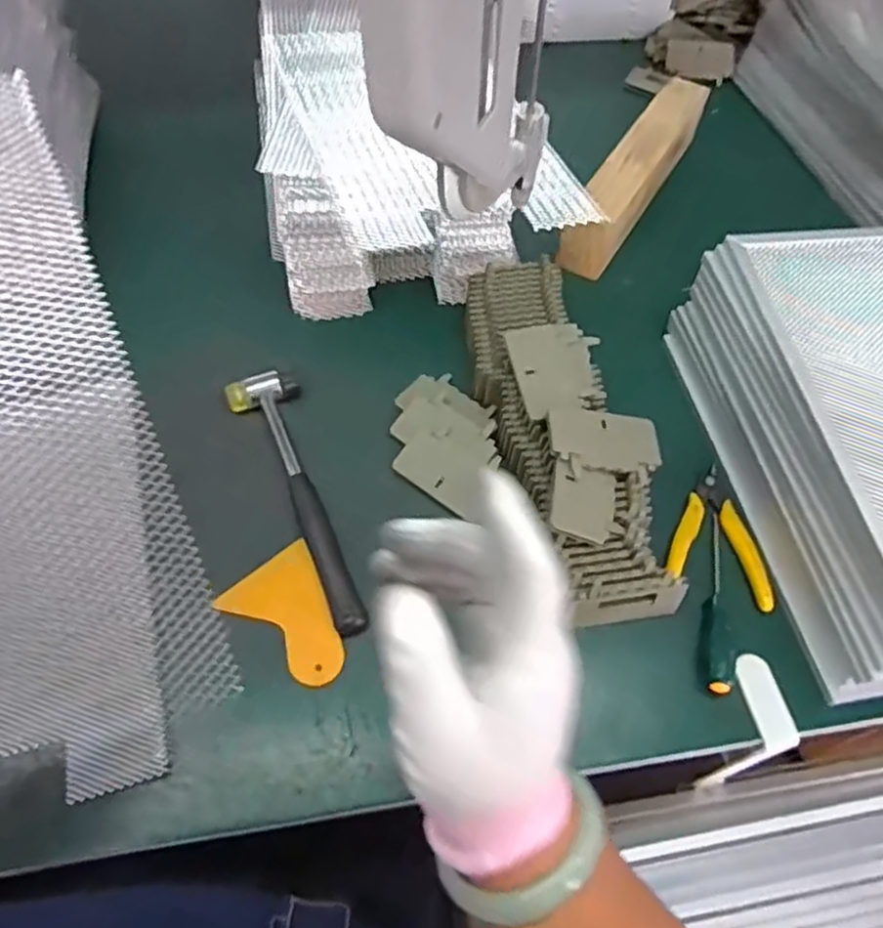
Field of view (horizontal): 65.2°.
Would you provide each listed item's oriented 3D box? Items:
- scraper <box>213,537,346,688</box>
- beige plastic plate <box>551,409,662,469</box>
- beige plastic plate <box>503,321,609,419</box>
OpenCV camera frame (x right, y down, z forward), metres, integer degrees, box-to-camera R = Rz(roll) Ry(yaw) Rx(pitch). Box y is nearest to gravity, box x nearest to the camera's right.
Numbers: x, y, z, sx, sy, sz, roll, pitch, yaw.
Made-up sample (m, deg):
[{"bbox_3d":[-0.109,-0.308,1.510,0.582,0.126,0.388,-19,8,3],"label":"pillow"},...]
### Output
[{"bbox_3d":[-0.102,0.109,0.497,0.071,0.004,0.097,-39,67,-23],"label":"scraper"},{"bbox_3d":[0.121,-0.019,0.513,0.083,0.004,0.047,2,59,-13],"label":"beige plastic plate"},{"bbox_3d":[0.093,-0.075,0.544,0.069,0.012,0.081,-11,59,-9],"label":"beige plastic plate"}]

